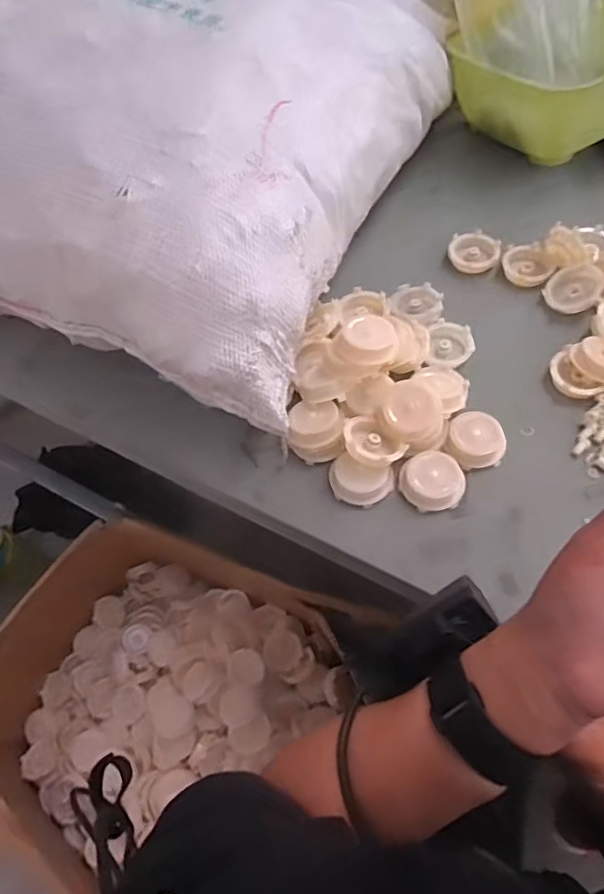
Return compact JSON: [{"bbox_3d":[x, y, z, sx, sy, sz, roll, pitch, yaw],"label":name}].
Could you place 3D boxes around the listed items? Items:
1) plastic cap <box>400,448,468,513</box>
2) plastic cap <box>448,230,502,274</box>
[{"bbox_3d":[0.119,0.030,0.509,0.058,0.020,0.051,-8,59,0],"label":"plastic cap"},{"bbox_3d":[0.209,-0.238,0.677,0.058,0.016,0.061,-2,59,3],"label":"plastic cap"}]

